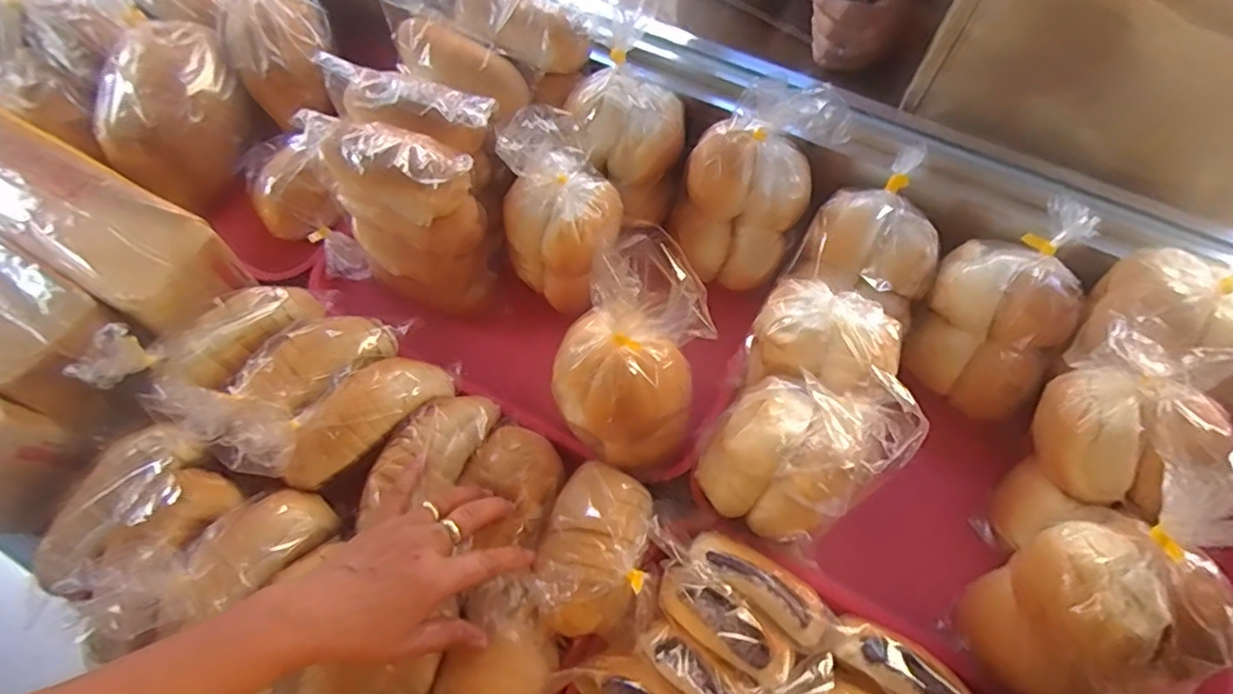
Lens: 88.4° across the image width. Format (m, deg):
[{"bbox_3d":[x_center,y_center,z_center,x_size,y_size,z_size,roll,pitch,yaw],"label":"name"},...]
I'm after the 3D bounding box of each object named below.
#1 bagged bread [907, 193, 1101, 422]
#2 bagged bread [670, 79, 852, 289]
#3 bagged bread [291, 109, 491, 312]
[{"bbox_3d":[0.310,-0.033,0.514,0.100,0.108,0.135,29,70,14],"label":"bagged bread"},{"bbox_3d":[0.108,-0.133,0.531,0.104,0.156,0.107,31,70,14],"label":"bagged bread"},{"bbox_3d":[-0.183,-0.109,0.542,0.142,0.156,0.071,23,68,11],"label":"bagged bread"}]

